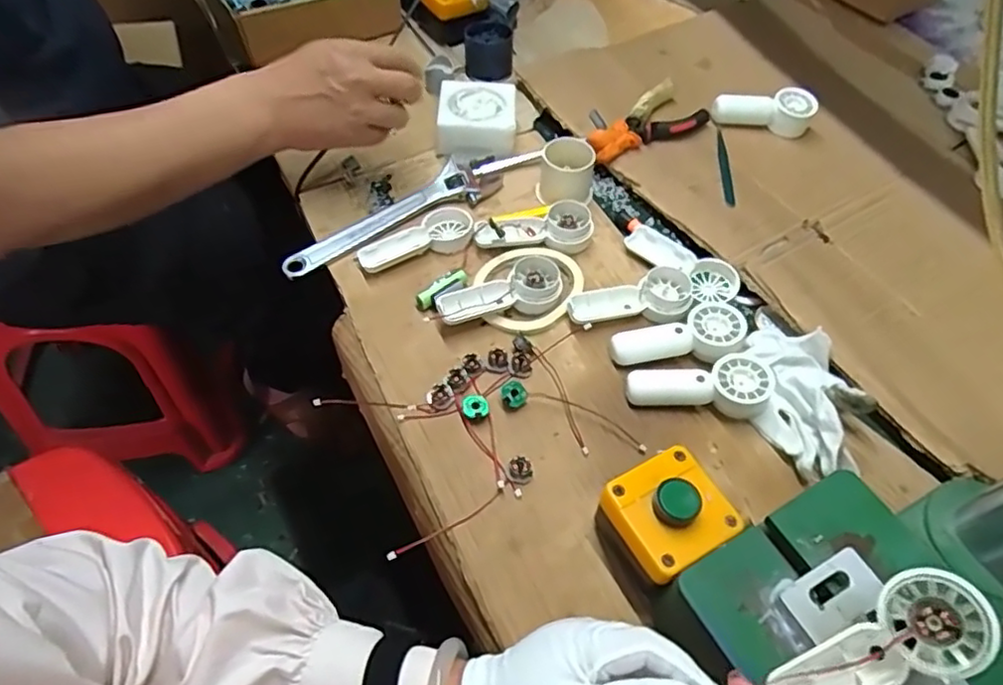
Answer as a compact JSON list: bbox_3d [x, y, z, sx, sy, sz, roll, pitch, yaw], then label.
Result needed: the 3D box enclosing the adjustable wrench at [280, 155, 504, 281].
[{"bbox_3d":[-0.097,-0.121,0.624,0.235,0.011,0.051,-34,63,-27],"label":"adjustable wrench"}]

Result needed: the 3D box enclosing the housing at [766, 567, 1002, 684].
[{"bbox_3d":[0.186,0.155,0.321,0.020,0.109,0.044,16,37,-50],"label":"housing"}]

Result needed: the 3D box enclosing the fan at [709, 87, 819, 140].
[{"bbox_3d":[0.291,-0.254,0.723,0.117,0.040,0.037,-3,53,-8],"label":"fan"}]

